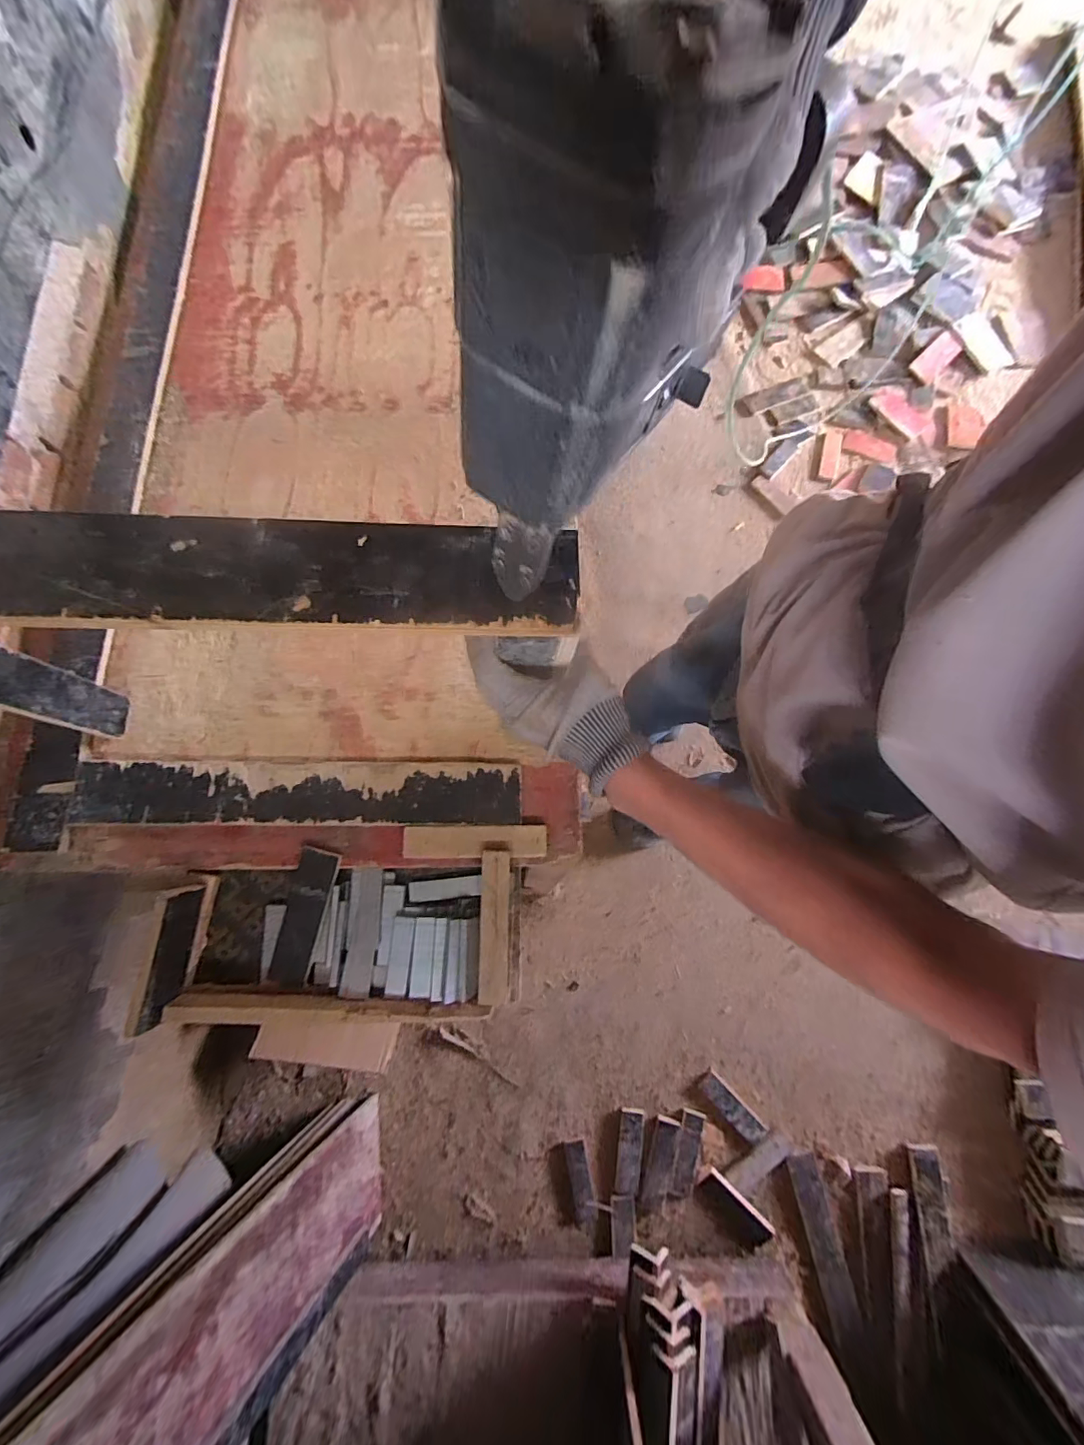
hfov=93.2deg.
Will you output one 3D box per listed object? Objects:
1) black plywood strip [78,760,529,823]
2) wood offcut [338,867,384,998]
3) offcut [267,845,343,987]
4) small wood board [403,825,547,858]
[{"bbox_3d":[-0.320,0.093,0.698,0.575,0.011,0.086,1,76,-4],"label":"black plywood strip"},{"bbox_3d":[-0.235,0.277,0.680,0.036,0.016,0.160,6,79,2],"label":"wood offcut"},{"bbox_3d":[-0.318,0.257,0.681,0.052,0.012,0.177,15,87,5],"label":"offcut"},{"bbox_3d":[-0.090,0.162,0.697,0.189,0.020,0.042,-1,79,1],"label":"small wood board"}]

